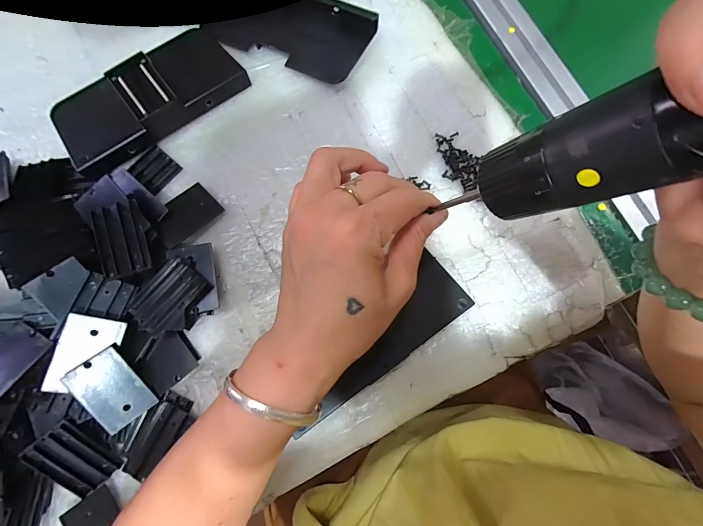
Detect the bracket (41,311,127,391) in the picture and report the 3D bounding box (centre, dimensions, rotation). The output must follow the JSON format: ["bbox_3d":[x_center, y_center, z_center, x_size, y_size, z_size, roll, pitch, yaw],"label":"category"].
[{"bbox_3d":[-0.190,0.065,0.239,0.036,0.005,0.052,19,73,-25],"label":"bracket"}]

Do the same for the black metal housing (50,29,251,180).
[{"bbox_3d":[-0.178,-0.147,0.301,0.161,0.032,0.065,-37,80,-8],"label":"black metal housing"}]

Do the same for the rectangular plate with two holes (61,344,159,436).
[{"bbox_3d":[-0.174,0.093,0.245,0.036,0.004,0.056,-36,107,-30],"label":"rectangular plate with two holes"}]

